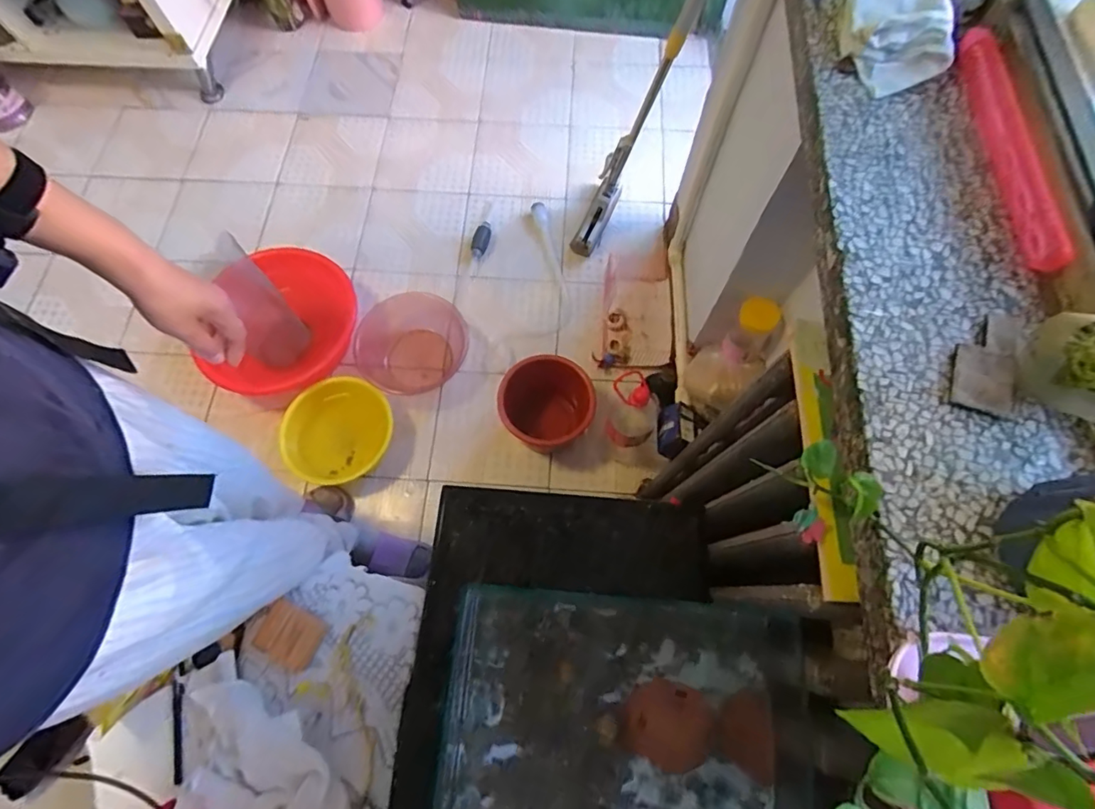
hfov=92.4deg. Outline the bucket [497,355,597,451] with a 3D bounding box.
[{"bbox_3d":[-0.009,0.007,1.249,0.228,0.178,0.217,0,69,0],"label":"bucket"}]

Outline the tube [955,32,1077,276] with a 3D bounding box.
[{"bbox_3d":[0.426,-0.238,0.481,0.033,0.030,0.263,3,69,1],"label":"tube"}]

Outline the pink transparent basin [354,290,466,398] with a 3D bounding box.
[{"bbox_3d":[-0.365,-0.151,1.344,0.275,0.092,0.259,0,69,0],"label":"pink transparent basin"}]

